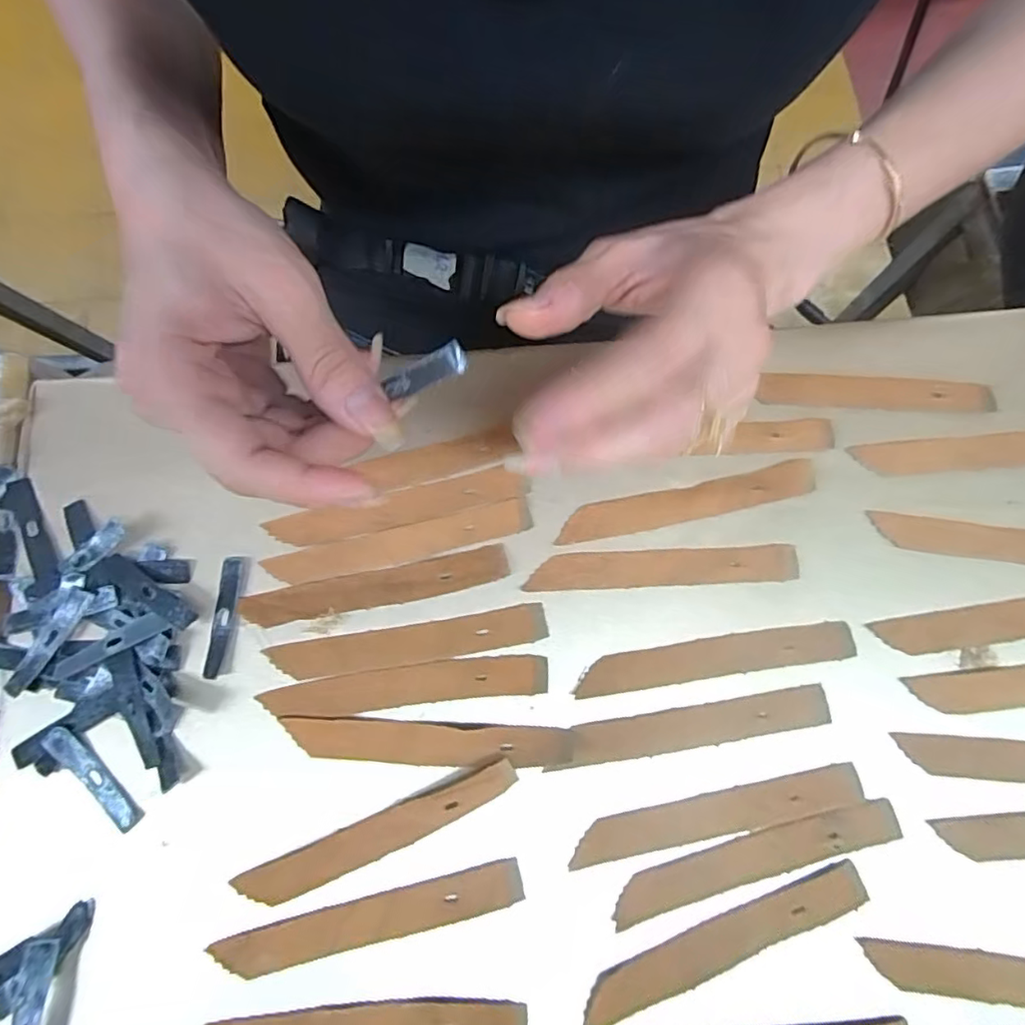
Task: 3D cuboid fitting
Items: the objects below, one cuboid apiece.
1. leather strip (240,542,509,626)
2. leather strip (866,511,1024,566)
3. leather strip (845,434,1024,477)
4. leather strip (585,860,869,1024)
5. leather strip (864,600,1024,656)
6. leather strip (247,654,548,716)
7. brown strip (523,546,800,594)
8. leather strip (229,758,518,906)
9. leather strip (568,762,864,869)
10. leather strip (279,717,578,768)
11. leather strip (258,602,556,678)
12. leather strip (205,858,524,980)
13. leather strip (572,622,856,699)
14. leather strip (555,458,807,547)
[{"bbox_3d":[-0.062,0.035,0.264,0.119,0.004,0.018,-11,77,-3],"label":"leather strip"},{"bbox_3d":[0.234,0.015,0.273,0.123,0.006,0.017,7,76,1],"label":"leather strip"},{"bbox_3d":[0.231,-0.030,0.282,0.127,0.004,0.016,-5,76,-2],"label":"leather strip"},{"bbox_3d":[0.084,0.173,0.229,0.121,0.004,0.017,-22,77,-5],"label":"leather strip"},{"bbox_3d":[0.228,0.050,0.265,0.125,0.004,0.018,-8,75,-2],"label":"leather strip"},{"bbox_3d":[-0.047,0.076,0.254,0.122,0.004,0.018,-6,76,-2],"label":"leather strip"},{"bbox_3d":[0.069,0.026,0.270,0.124,0.004,0.016,-3,76,-1],"label":"brown strip"},{"bbox_3d":[-0.055,0.134,0.238,0.119,0.008,0.017,-22,78,-6],"label":"leather strip"},{"bbox_3d":[0.086,0.128,0.243,0.122,0.005,0.018,-12,77,-3],"label":"leather strip"},{"bbox_3d":[-0.037,0.099,0.246,0.121,0.009,0.017,2,76,0],"label":"leather strip"},{"bbox_3d":[-0.046,0.059,0.259,0.121,0.004,0.017,-9,77,-3],"label":"leather strip"},{"bbox_3d":[-0.057,0.164,0.232,0.122,0.004,0.016,-13,77,-3],"label":"leather strip"},{"bbox_3d":[0.090,0.066,0.259,0.124,0.004,0.016,-8,77,-2],"label":"leather strip"},{"bbox_3d":[0.084,-0.004,0.278,0.125,0.004,0.019,-12,77,-3],"label":"leather strip"}]

